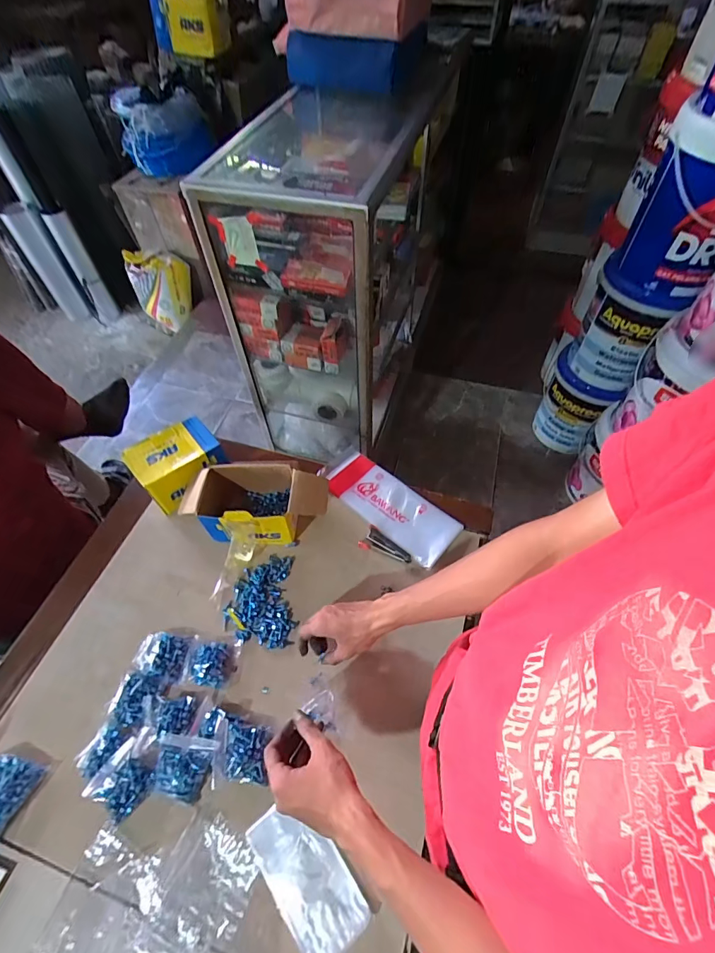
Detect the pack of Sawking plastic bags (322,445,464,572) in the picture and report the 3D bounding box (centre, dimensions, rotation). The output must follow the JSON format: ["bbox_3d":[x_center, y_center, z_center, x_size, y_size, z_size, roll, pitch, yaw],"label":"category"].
[{"bbox_3d":[0.052,0.047,0.789,0.277,0.023,0.111,36,64,21],"label":"pack of Sawking plastic bags"}]

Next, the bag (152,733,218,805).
[{"bbox_3d":[-0.228,0.375,0.550,0.070,0.021,0.069,13,58,9],"label":"bag"}]

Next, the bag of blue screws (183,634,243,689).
[{"bbox_3d":[-0.217,0.273,0.626,0.073,0.020,0.066,7,57,5],"label":"bag of blue screws"}]

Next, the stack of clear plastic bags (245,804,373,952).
[{"bbox_3d":[-0.060,0.471,0.500,0.082,0.010,0.154,-34,63,-20],"label":"stack of clear plastic bags"}]

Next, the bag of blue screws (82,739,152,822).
[{"bbox_3d":[-0.300,0.390,0.542,0.067,0.020,0.069,32,62,19],"label":"bag of blue screws"}]

